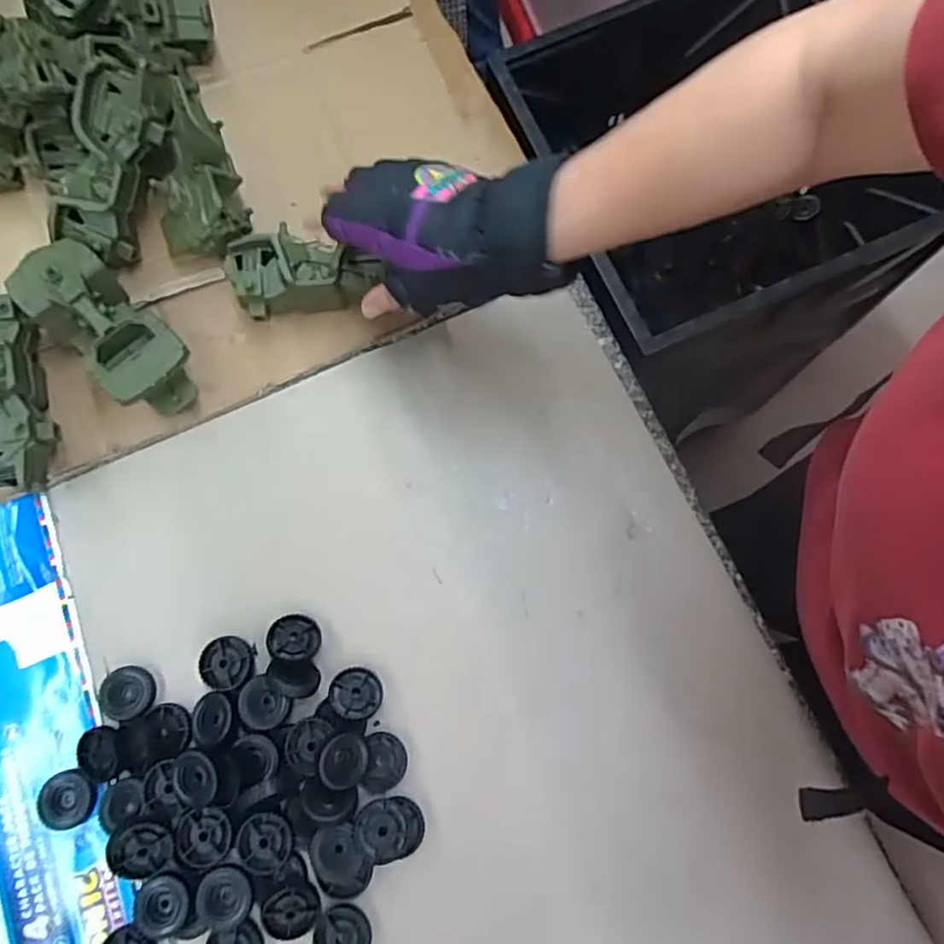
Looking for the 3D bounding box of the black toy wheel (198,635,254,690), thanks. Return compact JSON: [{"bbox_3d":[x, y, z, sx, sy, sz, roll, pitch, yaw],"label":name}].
[{"bbox_3d":[-0.209,0.162,0.553,0.040,0.018,0.042,0,77,1],"label":"black toy wheel"}]

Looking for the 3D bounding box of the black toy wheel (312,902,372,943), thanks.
[{"bbox_3d":[-0.101,0.361,0.502,0.043,0.011,0.043,0,77,1],"label":"black toy wheel"}]

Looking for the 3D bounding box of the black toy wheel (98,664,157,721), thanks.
[{"bbox_3d":[-0.295,0.189,0.555,0.044,0.012,0.041,0,77,1],"label":"black toy wheel"}]

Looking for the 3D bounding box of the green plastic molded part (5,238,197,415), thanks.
[{"bbox_3d":[-0.329,-0.126,0.600,0.176,0.076,0.079,43,81,10],"label":"green plastic molded part"}]

